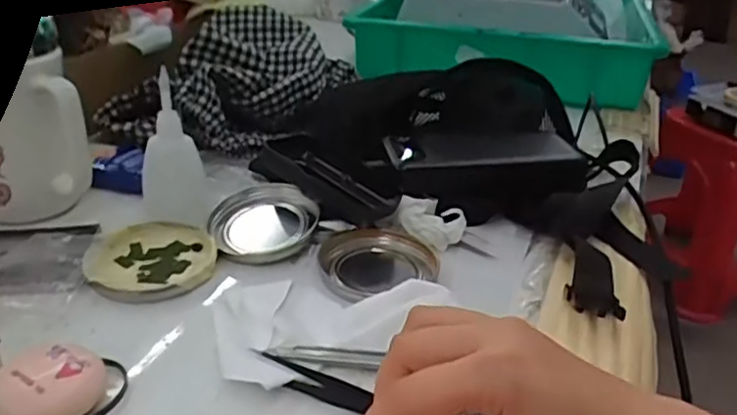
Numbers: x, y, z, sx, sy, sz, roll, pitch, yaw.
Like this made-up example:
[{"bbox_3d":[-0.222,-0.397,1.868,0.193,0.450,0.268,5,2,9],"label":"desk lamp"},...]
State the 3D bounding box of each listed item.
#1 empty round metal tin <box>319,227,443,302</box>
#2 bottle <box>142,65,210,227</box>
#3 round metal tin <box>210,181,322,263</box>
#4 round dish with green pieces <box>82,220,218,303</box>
[{"bbox_3d":[0.004,0.042,0.428,0.077,0.020,0.074,12,30,14],"label":"empty round metal tin"},{"bbox_3d":[-0.138,-0.041,0.448,0.045,0.102,0.037,-4,30,-15],"label":"bottle"},{"bbox_3d":[-0.079,0.006,0.451,0.073,0.022,0.073,3,29,-2],"label":"round metal tin"},{"bbox_3d":[-0.140,0.034,0.414,0.077,0.012,0.078,3,29,-2],"label":"round dish with green pieces"}]

